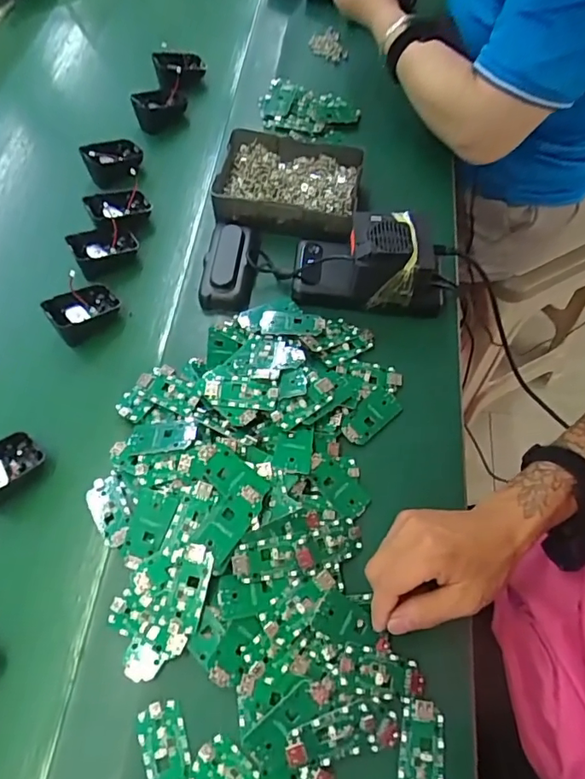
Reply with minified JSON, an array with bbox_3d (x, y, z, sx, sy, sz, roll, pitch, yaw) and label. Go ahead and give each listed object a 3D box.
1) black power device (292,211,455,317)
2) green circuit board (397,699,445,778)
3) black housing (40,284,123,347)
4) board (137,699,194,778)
[{"bbox_3d":[0.081,-0.133,0.515,0.157,0.072,0.072,8,64,6],"label":"black power device"},{"bbox_3d":[0.092,0.259,0.365,0.032,0.004,0.063,3,63,4],"label":"green circuit board"},{"bbox_3d":[-0.212,-0.081,0.523,0.066,0.034,0.047,-37,68,-16],"label":"black housing"},{"bbox_3d":[-0.089,0.255,0.357,0.030,0.004,0.063,-20,64,-8],"label":"board"}]

